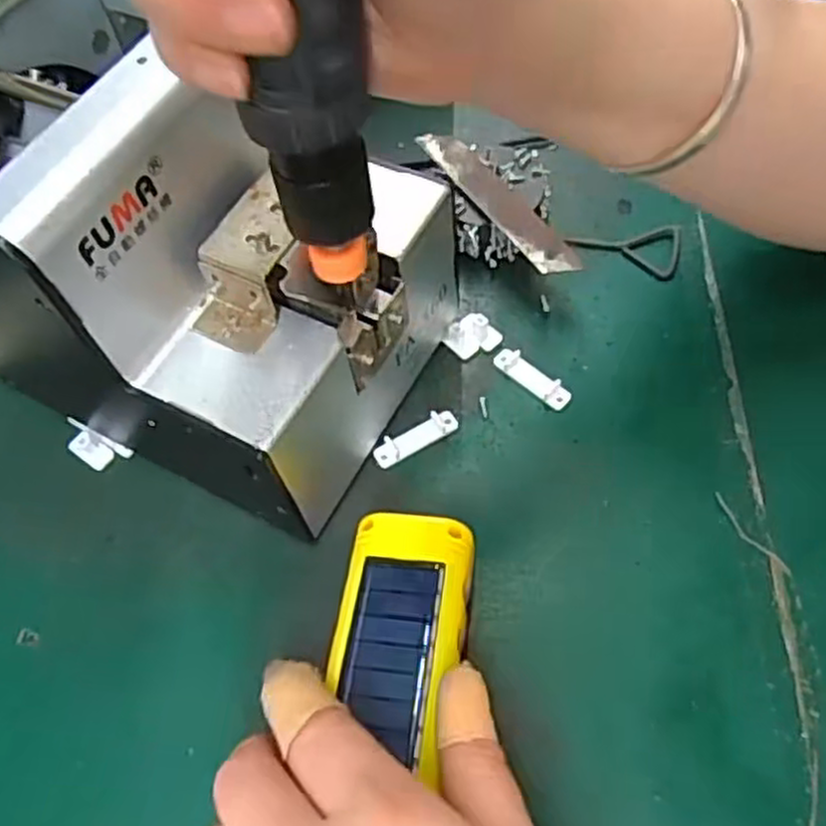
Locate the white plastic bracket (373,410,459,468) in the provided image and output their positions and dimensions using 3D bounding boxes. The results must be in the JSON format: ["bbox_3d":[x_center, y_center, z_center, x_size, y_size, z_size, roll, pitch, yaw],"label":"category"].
[{"bbox_3d":[0.001,0.009,0.313,0.038,0.004,0.011,-28,60,-9],"label":"white plastic bracket"}]

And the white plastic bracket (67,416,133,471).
[{"bbox_3d":[-0.136,0.014,0.321,0.032,0.006,0.014,23,65,19],"label":"white plastic bracket"}]

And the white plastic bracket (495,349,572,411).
[{"bbox_3d":[0.051,-0.016,0.325,0.039,0.004,0.011,39,71,25],"label":"white plastic bracket"}]

